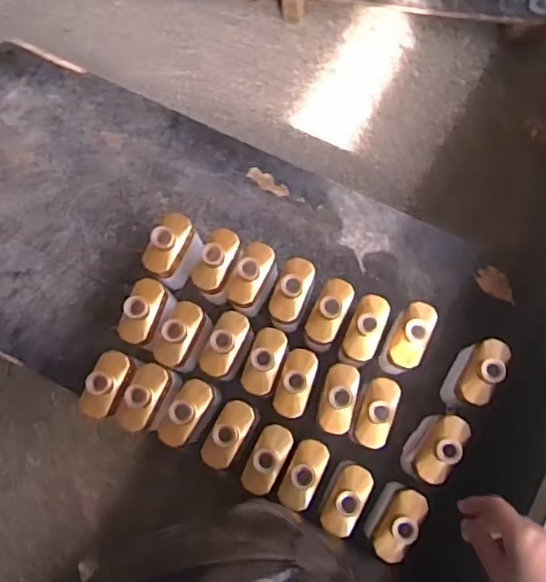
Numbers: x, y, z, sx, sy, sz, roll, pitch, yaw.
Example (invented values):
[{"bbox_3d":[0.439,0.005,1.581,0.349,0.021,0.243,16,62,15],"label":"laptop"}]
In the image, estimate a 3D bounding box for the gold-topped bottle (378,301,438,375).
[{"bbox_3d":[0.239,0.093,1.034,0.064,0.185,0.117,25,79,7],"label":"gold-topped bottle"}]

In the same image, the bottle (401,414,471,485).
[{"bbox_3d":[0.270,0.270,0.989,0.057,0.196,0.127,35,81,8],"label":"bottle"}]

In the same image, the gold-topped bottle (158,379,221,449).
[{"bbox_3d":[-0.143,0.220,1.016,0.070,0.152,0.124,27,80,7],"label":"gold-topped bottle"}]

